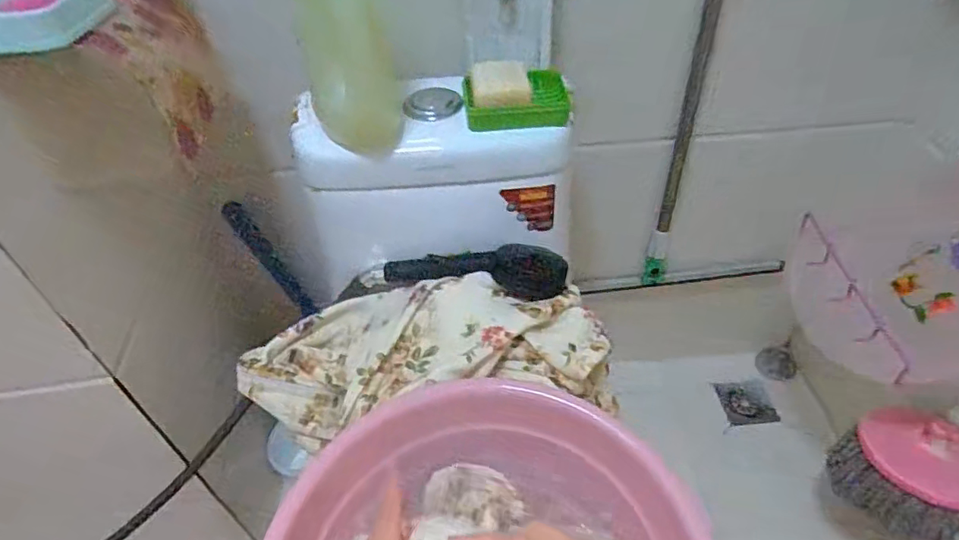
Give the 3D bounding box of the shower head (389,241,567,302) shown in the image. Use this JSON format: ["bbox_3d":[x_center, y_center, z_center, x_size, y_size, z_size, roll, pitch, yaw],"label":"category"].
[{"bbox_3d":[-0.004,-0.004,0.683,0.217,0.042,0.044,6,46,10],"label":"shower head"}]

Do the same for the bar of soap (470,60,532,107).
[{"bbox_3d":[0.022,-0.205,0.618,0.062,0.026,0.051,-7,45,-2],"label":"bar of soap"}]

